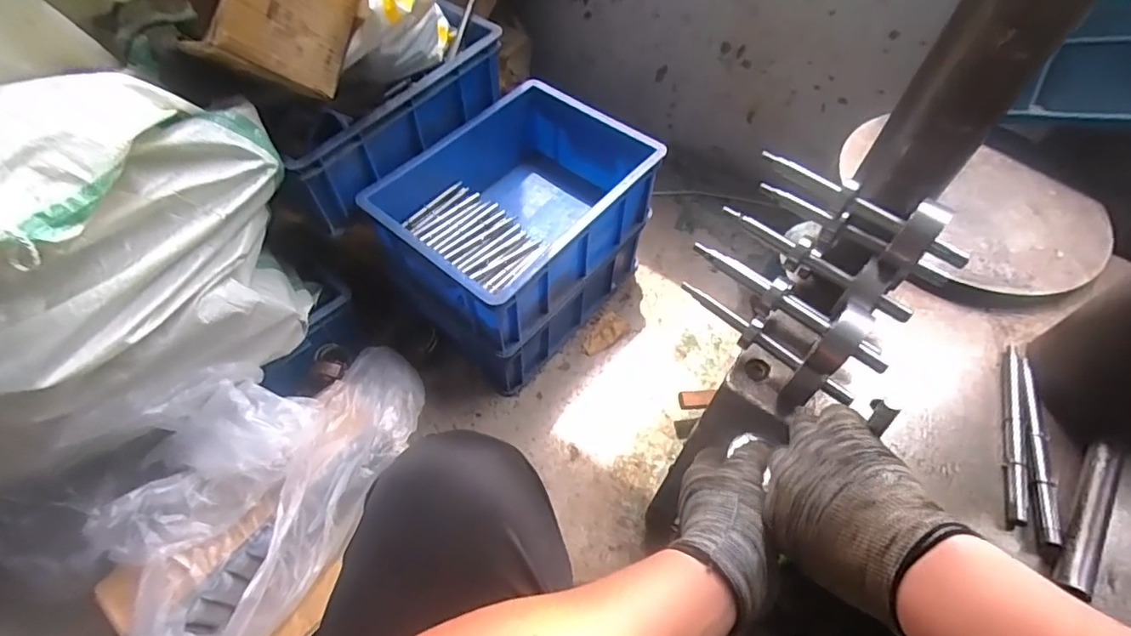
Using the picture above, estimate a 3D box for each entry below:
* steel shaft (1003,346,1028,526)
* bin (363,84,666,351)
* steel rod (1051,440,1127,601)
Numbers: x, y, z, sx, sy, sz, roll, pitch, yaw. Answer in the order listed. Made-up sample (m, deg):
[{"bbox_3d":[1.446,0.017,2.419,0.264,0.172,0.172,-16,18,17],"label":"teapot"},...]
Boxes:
[{"bbox_3d":[0.366,0.089,0.451,0.013,0.010,0.163,20,58,11],"label":"steel shaft"},{"bbox_3d":[-0.073,-0.180,0.898,0.290,0.157,0.407,35,62,19],"label":"bin"},{"bbox_3d":[0.385,0.144,0.406,0.018,0.018,0.132,35,62,19],"label":"steel rod"}]

